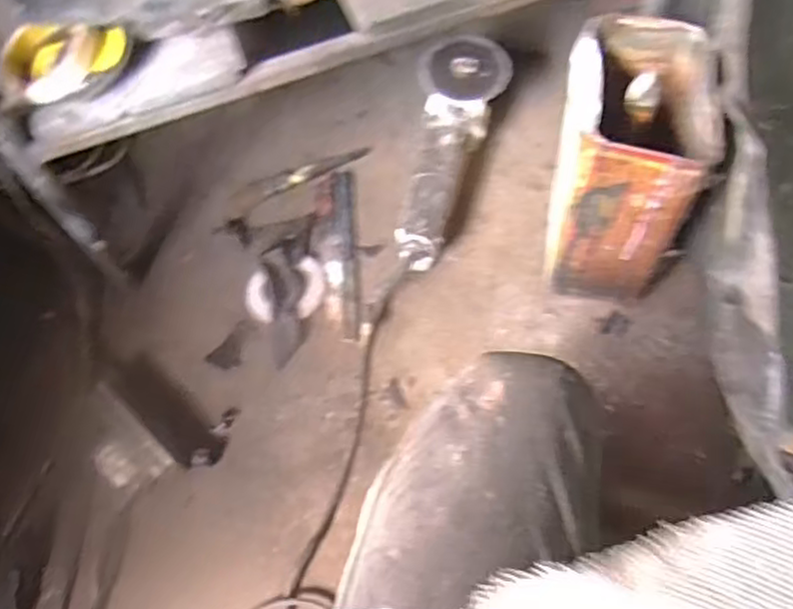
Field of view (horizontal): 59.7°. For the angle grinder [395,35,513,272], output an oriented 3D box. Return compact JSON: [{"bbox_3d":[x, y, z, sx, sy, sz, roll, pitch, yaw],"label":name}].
[{"bbox_3d":[0.067,-0.183,0.840,0.105,0.100,0.289,9,63,7],"label":"angle grinder"}]

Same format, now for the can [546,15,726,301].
[{"bbox_3d":[0.225,-0.135,0.714,0.119,0.254,0.179,9,63,7],"label":"can"}]

